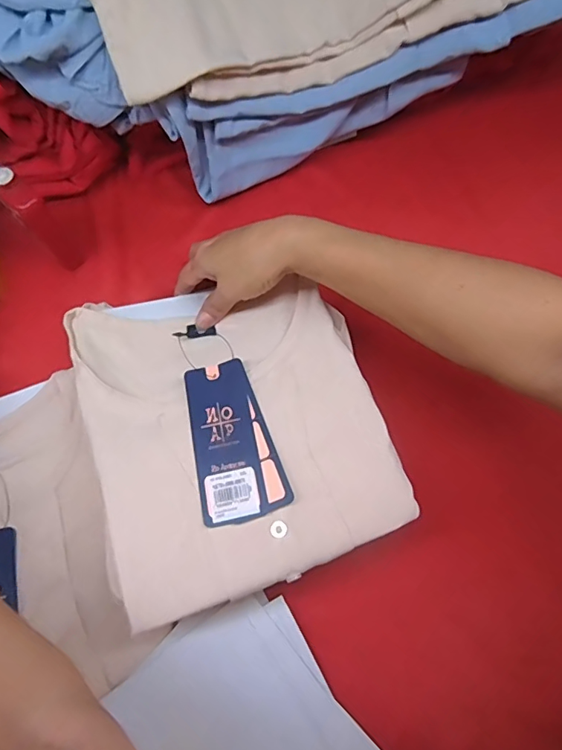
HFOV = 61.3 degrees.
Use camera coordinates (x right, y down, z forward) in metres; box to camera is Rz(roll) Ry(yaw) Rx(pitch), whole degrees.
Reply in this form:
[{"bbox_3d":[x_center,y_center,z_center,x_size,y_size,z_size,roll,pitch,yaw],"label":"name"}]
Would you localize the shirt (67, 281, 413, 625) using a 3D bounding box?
[{"bbox_3d":[-0.038,0.028,0.365,0.204,0.033,0.246,-20,67,-8],"label":"shirt"}]

